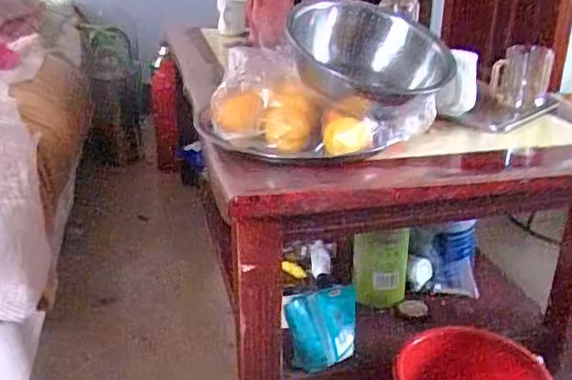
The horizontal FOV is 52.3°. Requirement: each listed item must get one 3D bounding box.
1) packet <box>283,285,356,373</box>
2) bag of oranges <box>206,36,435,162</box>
[{"bbox_3d":[0.055,0.212,0.881,0.102,0.129,0.038,-7,29,-15],"label":"packet"},{"bbox_3d":[0.051,-0.103,0.744,0.304,0.133,0.103,1,28,-1],"label":"bag of oranges"}]

